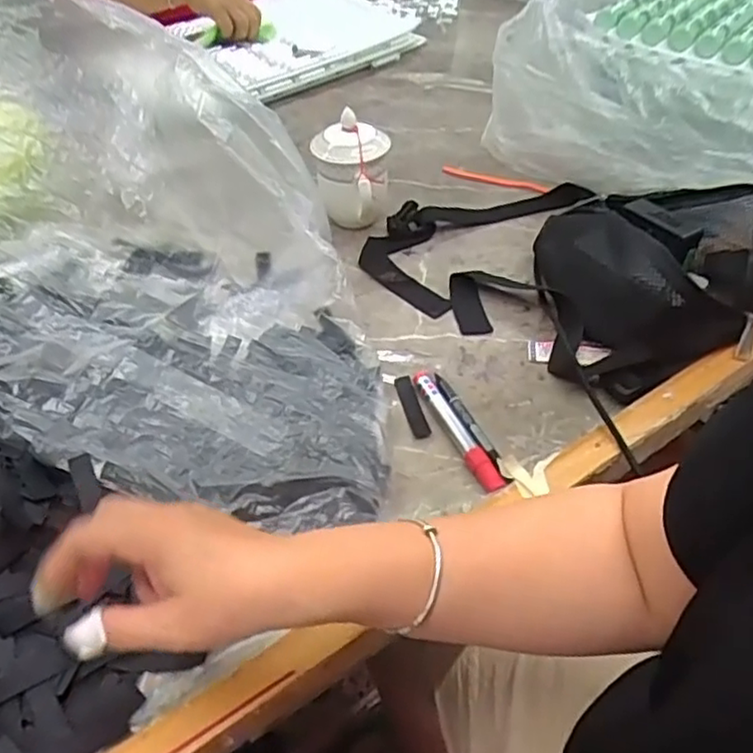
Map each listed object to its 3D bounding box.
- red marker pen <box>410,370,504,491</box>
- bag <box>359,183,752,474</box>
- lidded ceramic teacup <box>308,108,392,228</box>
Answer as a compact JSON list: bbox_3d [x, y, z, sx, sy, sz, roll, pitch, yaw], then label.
[{"bbox_3d":[0.065,0.044,0.547,0.016,0.016,0.135,-19,48,-16],"label":"red marker pen"},{"bbox_3d":[0.198,-0.136,0.675,0.310,0.078,0.366,-29,51,-24],"label":"bag"},{"bbox_3d":[-0.029,-0.224,0.747,0.084,0.113,0.079,3,46,5],"label":"lidded ceramic teacup"}]

